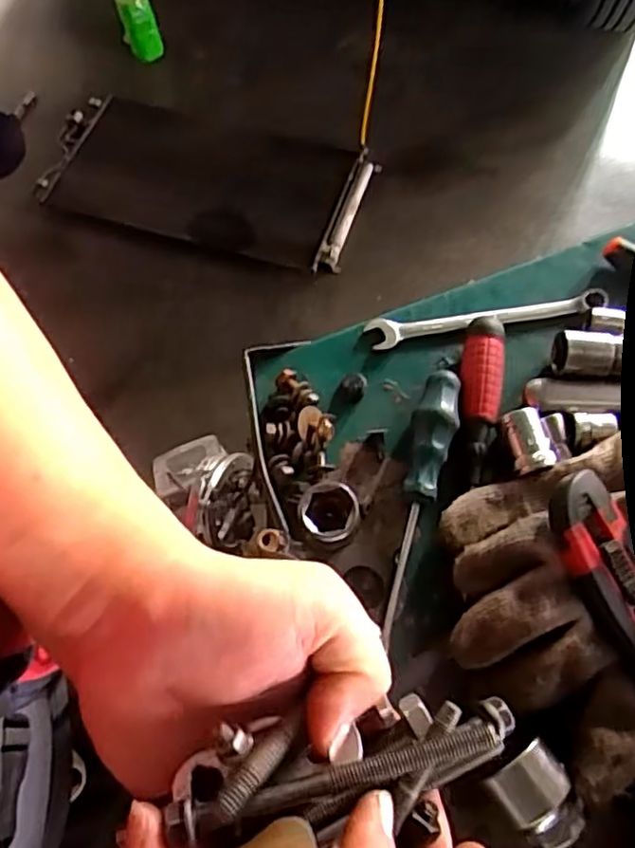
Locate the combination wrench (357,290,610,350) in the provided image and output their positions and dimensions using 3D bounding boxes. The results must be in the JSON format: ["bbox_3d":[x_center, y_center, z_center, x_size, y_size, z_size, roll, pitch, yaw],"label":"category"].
[{"bbox_3d":[0.116,-0.071,0.448,0.164,0.013,0.020,-9,65,-1],"label":"combination wrench"}]

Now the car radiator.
[{"bbox_3d":[-0.280,-0.590,1.570,0.773,0.074,0.374,15,67,10],"label":"car radiator"}]

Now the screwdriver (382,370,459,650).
[{"bbox_3d":[0.056,0.044,0.388,0.024,0.021,0.160,16,67,10],"label":"screwdriver"}]

